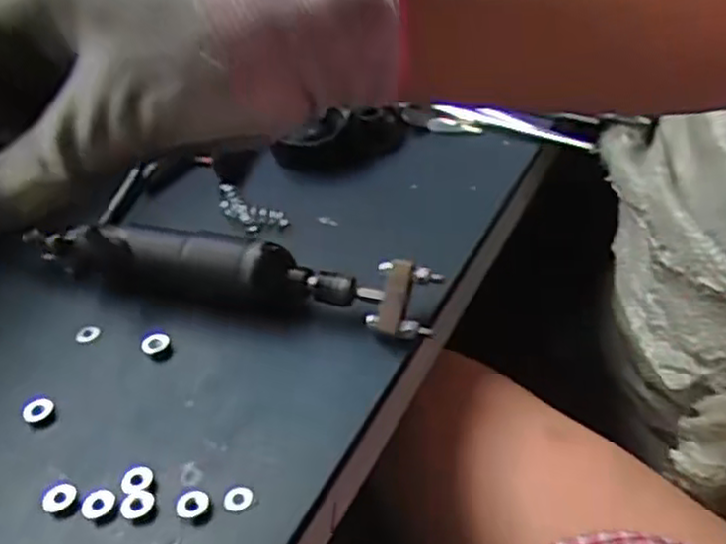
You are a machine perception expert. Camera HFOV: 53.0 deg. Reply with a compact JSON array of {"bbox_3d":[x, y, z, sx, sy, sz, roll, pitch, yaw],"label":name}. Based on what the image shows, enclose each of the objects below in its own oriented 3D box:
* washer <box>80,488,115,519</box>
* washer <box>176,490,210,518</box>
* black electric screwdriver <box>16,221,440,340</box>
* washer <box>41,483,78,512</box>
[{"bbox_3d":[-0.123,0.108,0.338,0.016,0.004,0.014,-13,38,-9],"label":"washer"},{"bbox_3d":[-0.078,0.107,0.335,0.015,0.005,0.013,-18,40,-16],"label":"washer"},{"bbox_3d":[-0.089,0.001,0.443,0.262,0.046,0.032,7,40,16],"label":"black electric screwdriver"},{"bbox_3d":[-0.143,0.106,0.343,0.015,0.004,0.014,-4,51,1],"label":"washer"}]

